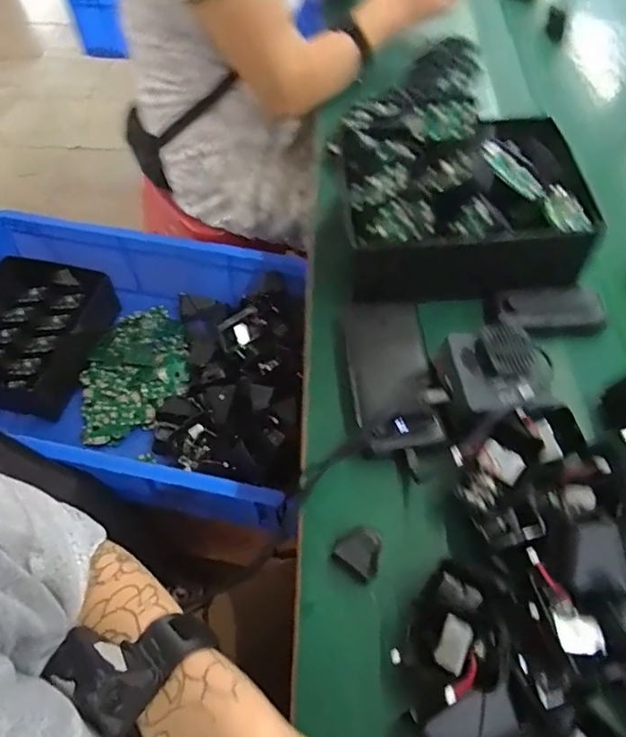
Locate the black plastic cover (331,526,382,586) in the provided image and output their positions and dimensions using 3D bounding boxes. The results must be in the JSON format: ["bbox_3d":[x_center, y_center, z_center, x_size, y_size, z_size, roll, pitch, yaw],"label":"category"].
[{"bbox_3d":[0.038,0.140,0.409,0.035,0.007,0.036,38,64,22],"label":"black plastic cover"}]

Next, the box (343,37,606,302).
[{"bbox_3d":[0.150,-0.174,0.547,0.233,0.103,0.196,-1,57,-1],"label":"box"}]

